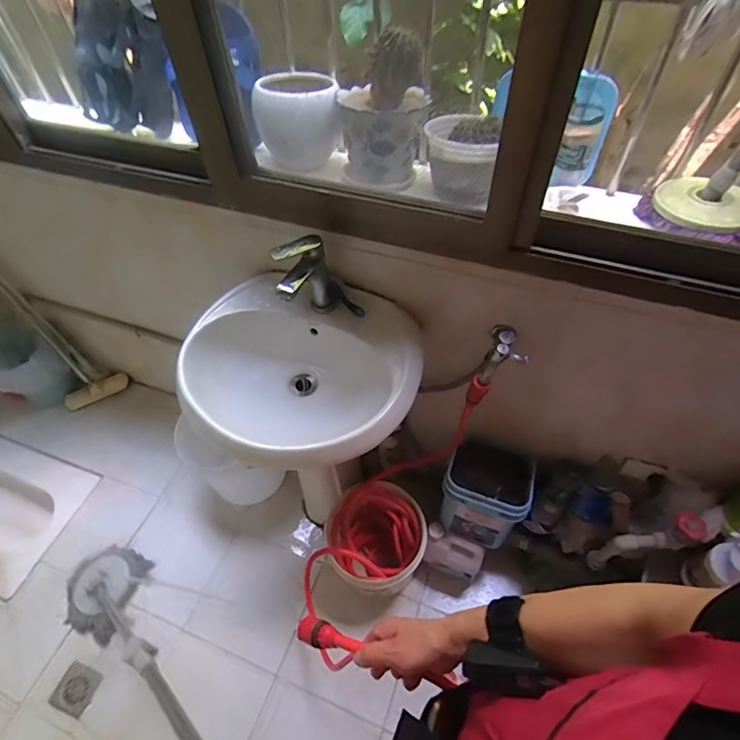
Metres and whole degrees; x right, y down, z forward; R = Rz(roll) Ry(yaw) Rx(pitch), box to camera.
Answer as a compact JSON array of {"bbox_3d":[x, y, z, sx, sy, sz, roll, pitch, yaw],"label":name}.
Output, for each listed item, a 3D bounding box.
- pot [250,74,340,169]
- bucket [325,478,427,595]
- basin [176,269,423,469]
[{"bbox_3d":[-0.135,-0.474,0.878,0.158,0.128,0.142,-1,53,1],"label":"pot"},{"bbox_3d":[0.017,0.465,1.246,0.246,0.233,0.245,-13,53,-7],"label":"bucket"},{"bbox_3d":[-0.132,0.023,0.905,0.404,0.173,0.365,11,54,10],"label":"basin"}]

